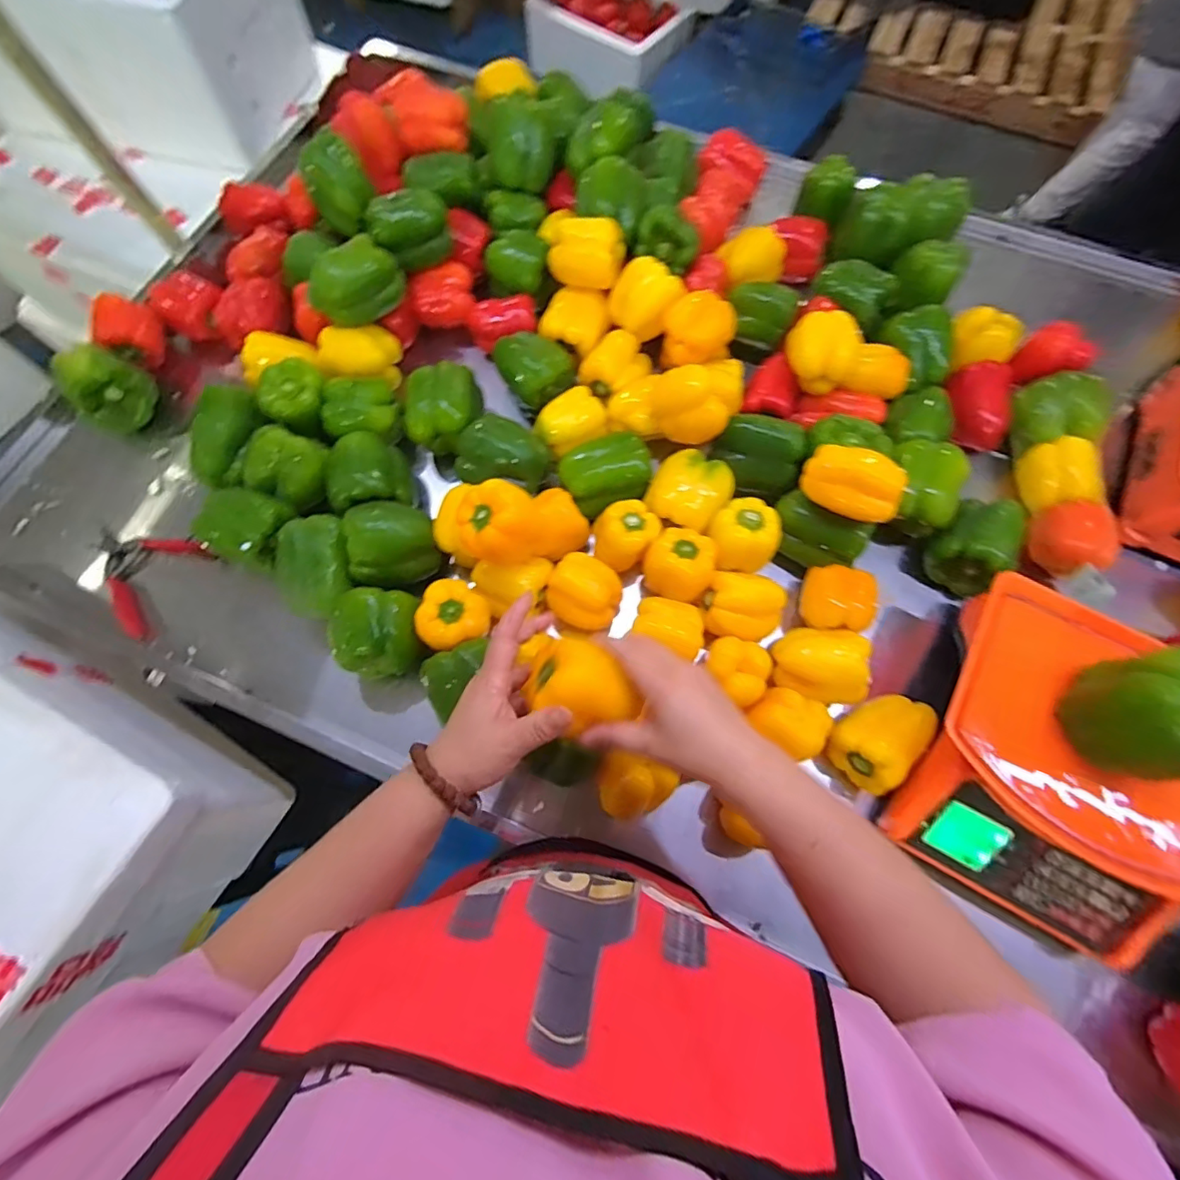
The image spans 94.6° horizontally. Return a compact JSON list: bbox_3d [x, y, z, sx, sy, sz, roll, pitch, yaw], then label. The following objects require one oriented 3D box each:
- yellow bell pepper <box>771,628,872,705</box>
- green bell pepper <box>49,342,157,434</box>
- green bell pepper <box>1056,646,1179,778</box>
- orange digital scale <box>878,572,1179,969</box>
[{"bbox_3d":[0.245,0.077,0.570,0.082,0.066,0.078,2,71,0],"label":"yellow bell pepper"},{"bbox_3d":[-0.628,-0.262,0.713,0.092,0.092,0.089,37,75,11],"label":"green bell pepper"},{"bbox_3d":[0.463,0.103,0.446,0.087,0.093,0.095,-21,73,-7],"label":"green bell pepper"},{"bbox_3d":[0.461,0.174,0.518,0.285,0.107,0.271,30,74,9],"label":"orange digital scale"}]

